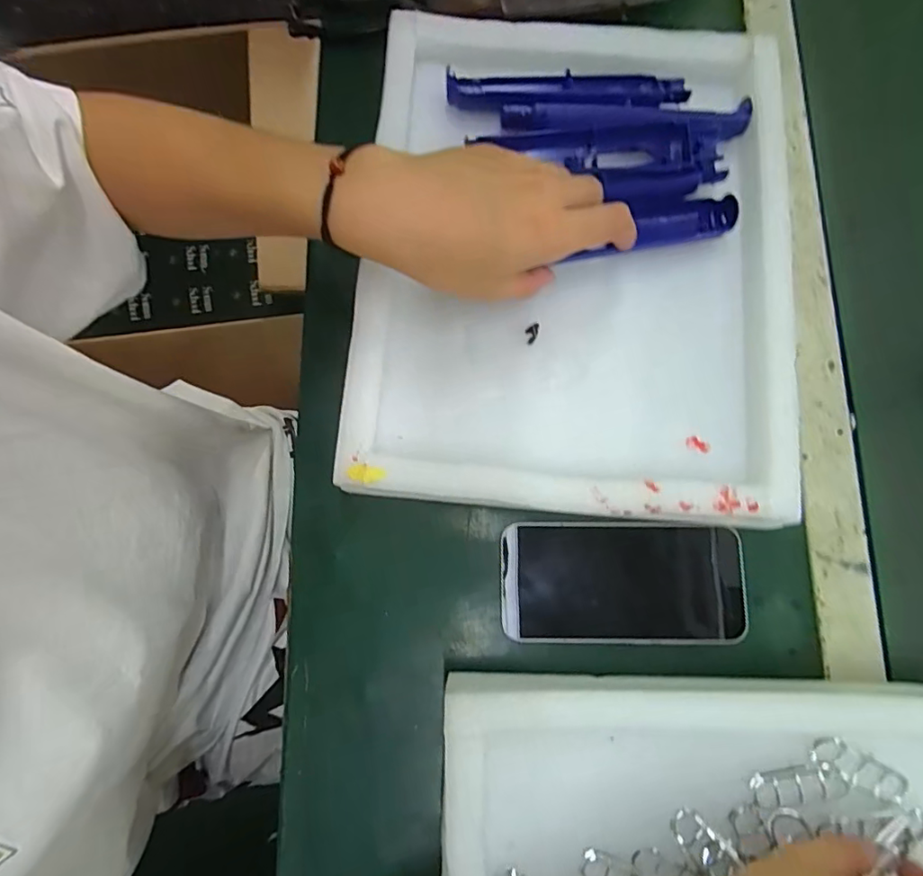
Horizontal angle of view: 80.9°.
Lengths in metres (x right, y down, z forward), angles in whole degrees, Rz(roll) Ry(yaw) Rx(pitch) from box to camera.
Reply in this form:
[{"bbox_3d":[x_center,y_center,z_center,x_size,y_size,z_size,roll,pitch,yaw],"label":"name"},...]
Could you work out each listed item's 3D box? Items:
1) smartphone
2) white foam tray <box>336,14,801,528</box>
[{"bbox_3d":[0.107,0.095,0.356,0.159,0.006,0.077,0,79,0],"label":"smartphone"},{"bbox_3d":[0.080,-0.125,0.377,0.291,0.038,0.346,5,79,1],"label":"white foam tray"}]

